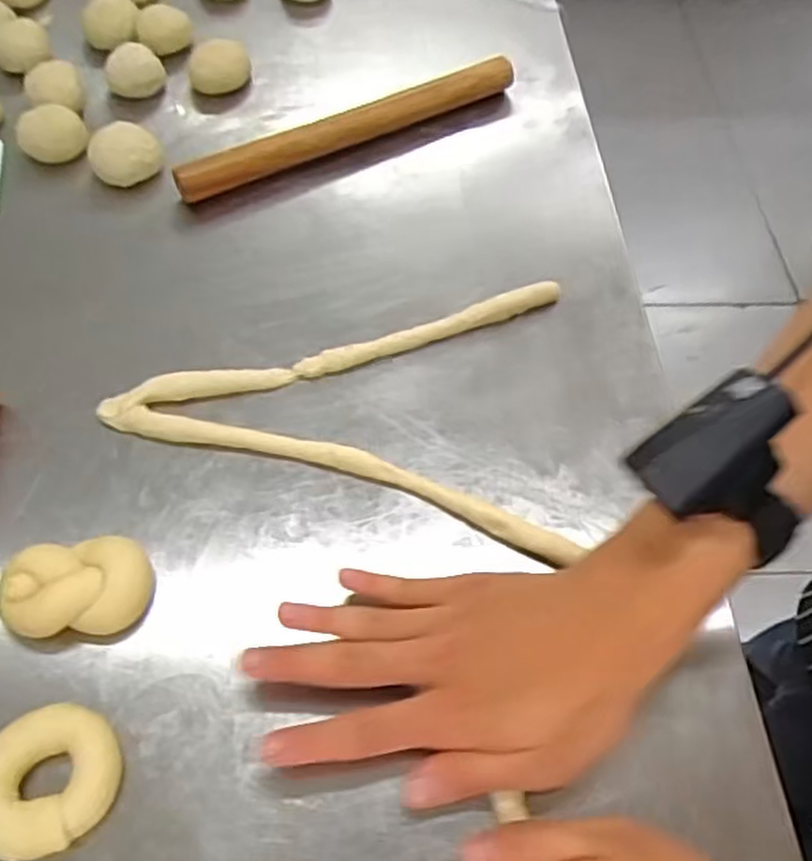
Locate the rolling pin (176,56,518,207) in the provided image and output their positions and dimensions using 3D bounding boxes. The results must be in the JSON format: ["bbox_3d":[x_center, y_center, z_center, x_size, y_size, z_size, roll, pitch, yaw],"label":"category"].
[{"bbox_3d":[-0.042,-0.248,0.603,0.300,0.029,0.025,-24,61,-16],"label":"rolling pin"}]

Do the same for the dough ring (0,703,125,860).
[{"bbox_3d":[-0.166,0.161,0.344,0.063,0.016,0.064,1,57,-1],"label":"dough ring"}]

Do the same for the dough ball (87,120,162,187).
[{"bbox_3d":[-0.218,-0.214,0.576,0.051,0.026,0.044,-23,61,-16],"label":"dough ball"}]

